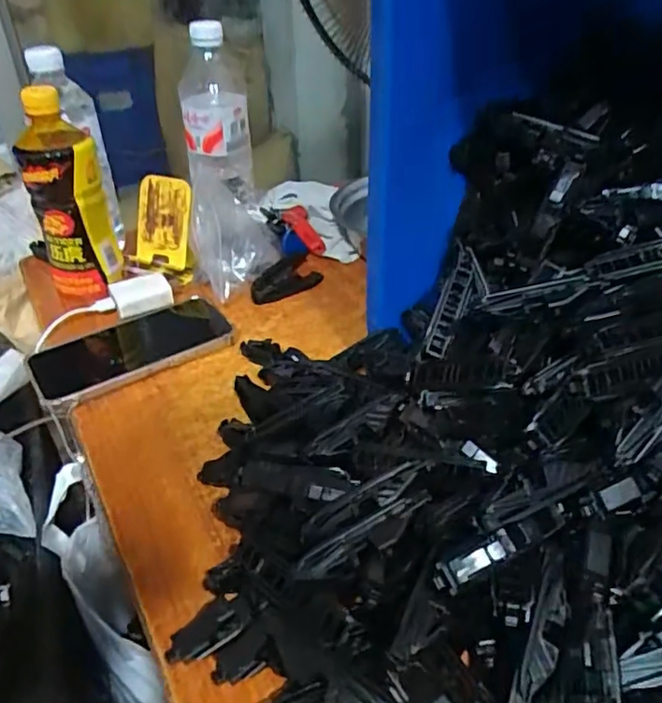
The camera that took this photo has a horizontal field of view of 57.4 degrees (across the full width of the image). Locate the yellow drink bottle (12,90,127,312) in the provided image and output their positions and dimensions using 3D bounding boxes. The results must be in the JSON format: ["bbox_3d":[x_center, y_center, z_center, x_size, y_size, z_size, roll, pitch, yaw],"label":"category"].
[{"bbox_3d":[-0.252,-0.147,0.573,0.072,0.184,0.071,-13,37,-13],"label":"yellow drink bottle"}]

